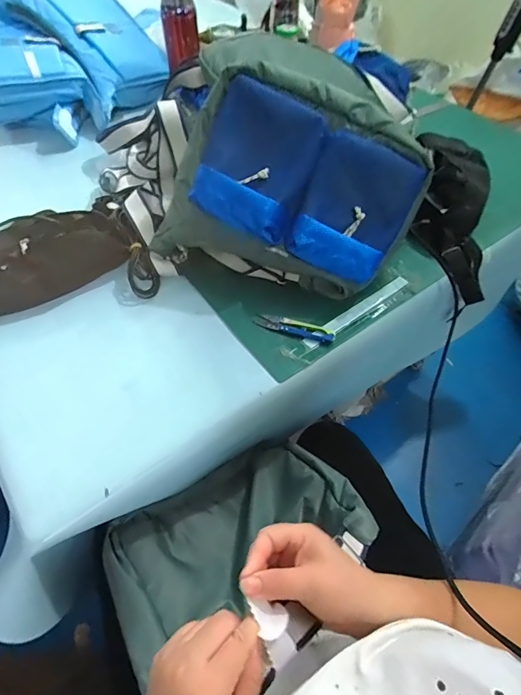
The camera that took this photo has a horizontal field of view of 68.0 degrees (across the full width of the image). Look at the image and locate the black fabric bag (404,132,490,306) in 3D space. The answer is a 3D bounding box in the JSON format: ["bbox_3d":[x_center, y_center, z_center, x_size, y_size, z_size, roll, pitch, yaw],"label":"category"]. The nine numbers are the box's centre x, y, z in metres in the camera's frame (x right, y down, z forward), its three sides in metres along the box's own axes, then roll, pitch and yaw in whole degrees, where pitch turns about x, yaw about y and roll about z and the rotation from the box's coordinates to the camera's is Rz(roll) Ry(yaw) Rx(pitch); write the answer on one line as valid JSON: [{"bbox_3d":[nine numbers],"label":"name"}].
[{"bbox_3d":[0.338,-0.257,0.691,0.135,0.085,0.340,8,73,3],"label":"black fabric bag"}]

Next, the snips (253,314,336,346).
[{"bbox_3d":[0.049,-0.029,0.566,0.119,0.012,0.025,16,55,9],"label":"snips"}]

